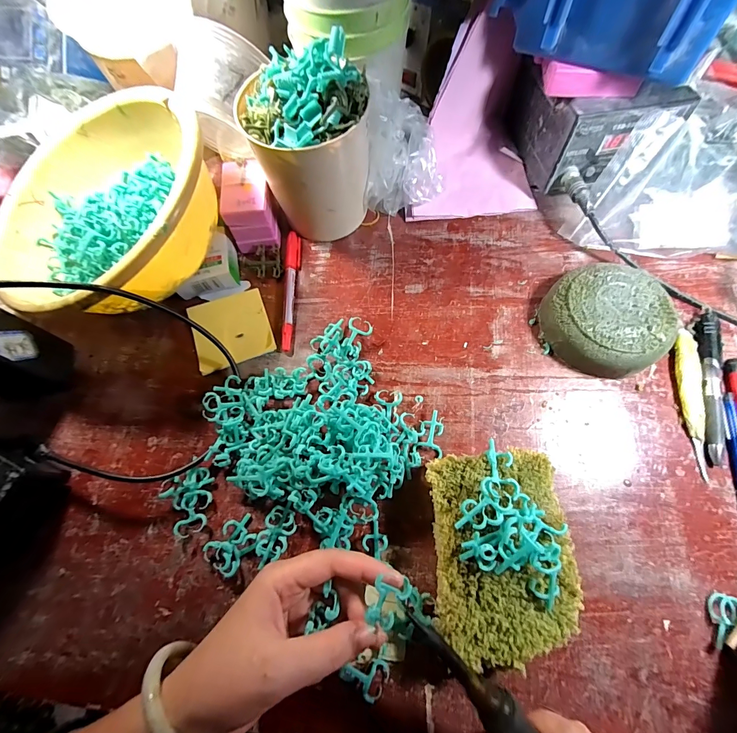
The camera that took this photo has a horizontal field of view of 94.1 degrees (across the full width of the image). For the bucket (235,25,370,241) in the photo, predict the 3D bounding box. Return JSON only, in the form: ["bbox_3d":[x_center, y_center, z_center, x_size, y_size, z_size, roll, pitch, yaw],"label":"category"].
[{"bbox_3d":[-0.052,-0.197,0.329,0.109,0.146,0.088,-11,69,-2],"label":"bucket"}]

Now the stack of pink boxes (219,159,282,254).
[{"bbox_3d":[-0.123,-0.168,0.365,0.045,0.056,0.069,-6,69,0],"label":"stack of pink boxes"}]

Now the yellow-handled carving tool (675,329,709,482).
[{"bbox_3d":[0.283,0.028,0.299,0.017,0.011,0.129,7,70,5],"label":"yellow-handled carving tool"}]

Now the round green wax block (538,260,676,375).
[{"bbox_3d":[0.216,-0.041,0.315,0.095,0.037,0.098,-1,69,2],"label":"round green wax block"}]

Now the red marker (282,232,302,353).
[{"bbox_3d":[-0.082,-0.081,0.358,0.014,0.010,0.137,0,69,3],"label":"red marker"}]

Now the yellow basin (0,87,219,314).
[{"bbox_3d":[-0.244,-0.149,0.316,0.219,0.083,0.217,-1,69,3],"label":"yellow basin"}]

